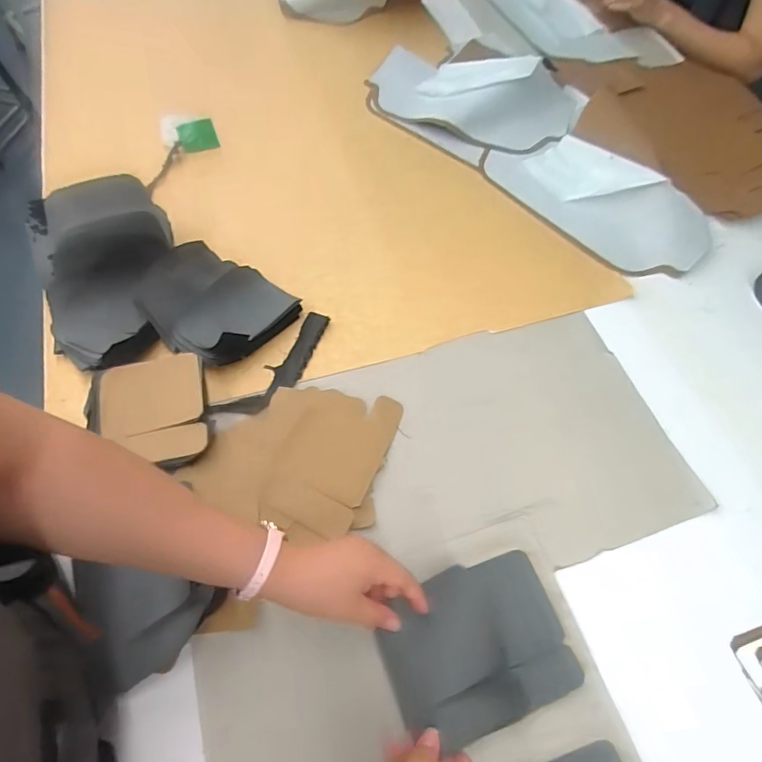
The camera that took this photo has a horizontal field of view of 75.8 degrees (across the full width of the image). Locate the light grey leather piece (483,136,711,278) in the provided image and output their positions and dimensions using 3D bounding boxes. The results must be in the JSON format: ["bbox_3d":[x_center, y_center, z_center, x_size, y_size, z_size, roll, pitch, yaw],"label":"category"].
[{"bbox_3d":[0.343,-0.298,0.779,0.160,0.036,0.350,-39,69,-20],"label":"light grey leather piece"}]

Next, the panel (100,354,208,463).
[{"bbox_3d":[-0.255,0.028,0.552,0.102,0.014,0.127,-10,65,-16],"label":"panel"}]

